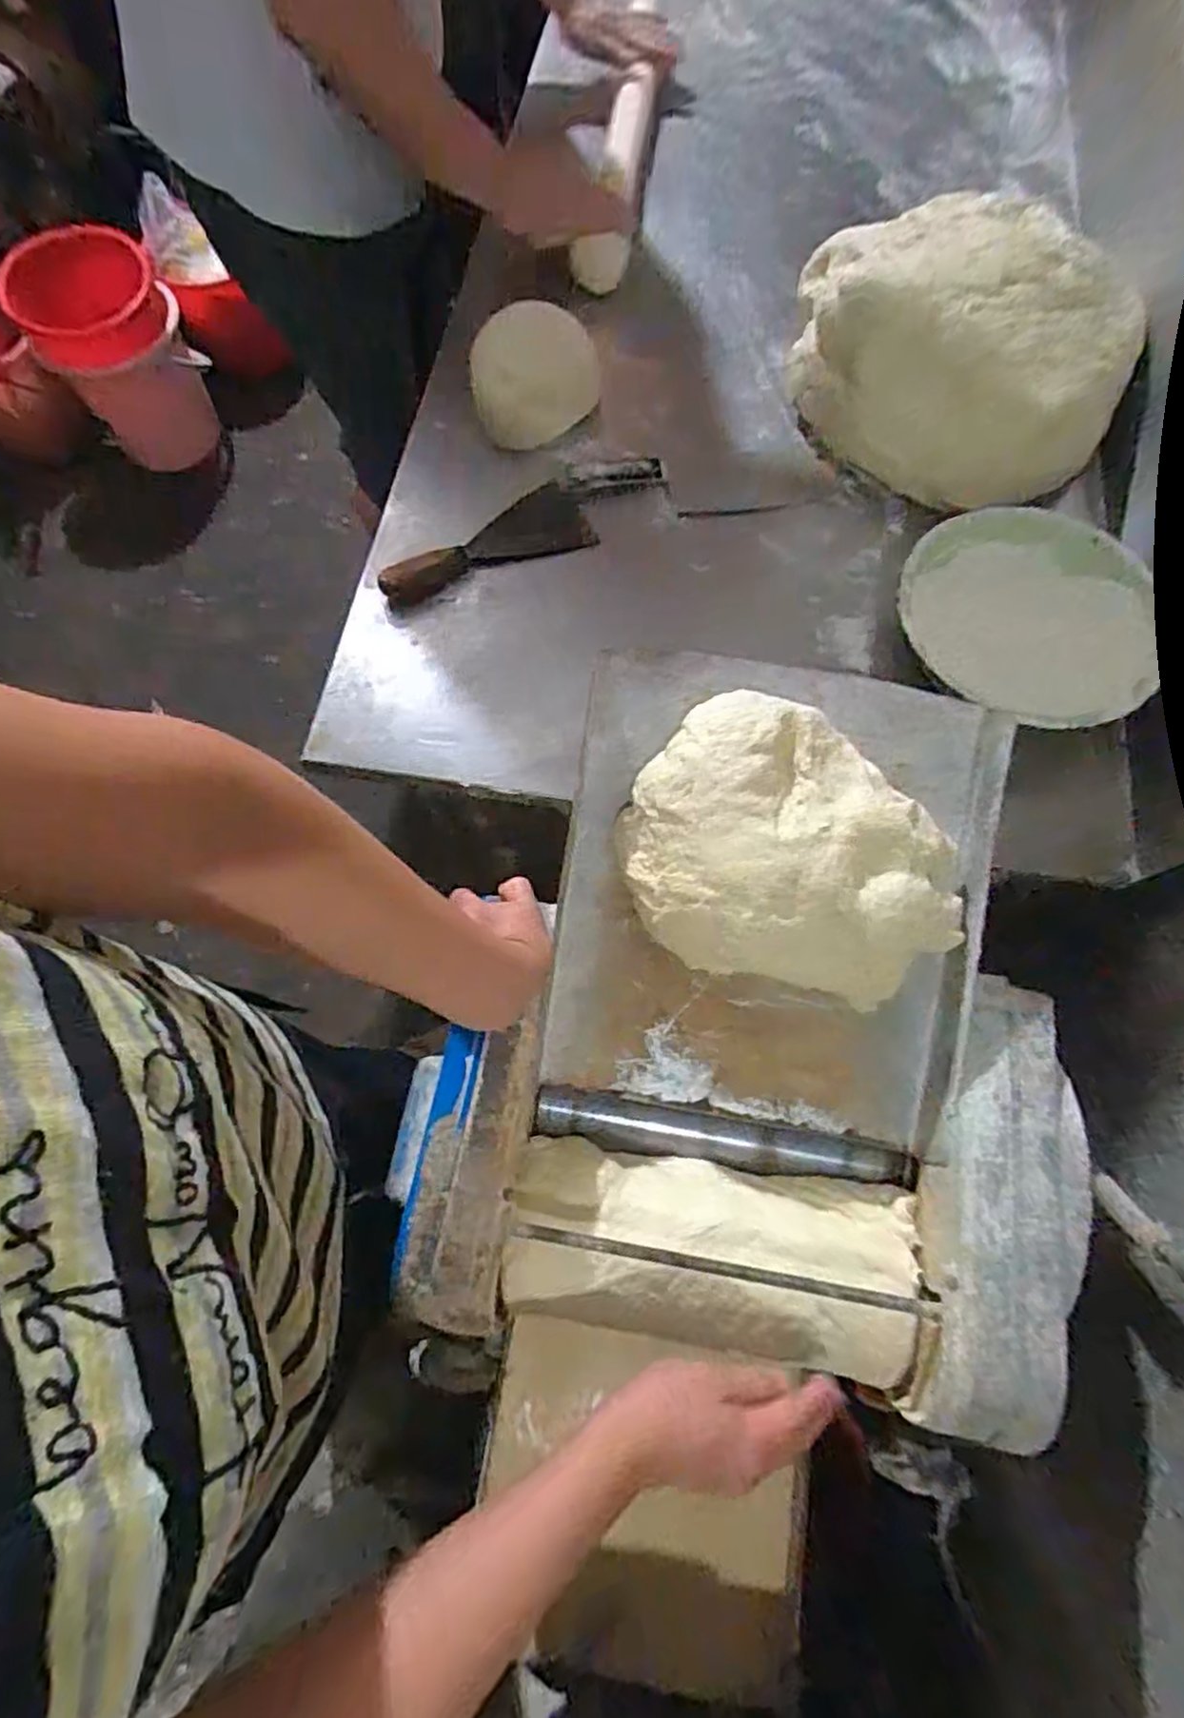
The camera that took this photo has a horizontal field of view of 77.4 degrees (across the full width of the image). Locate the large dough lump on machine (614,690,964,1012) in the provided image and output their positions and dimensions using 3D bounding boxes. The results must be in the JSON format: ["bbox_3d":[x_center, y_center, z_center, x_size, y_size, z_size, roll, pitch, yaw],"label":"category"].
[{"bbox_3d":[0.132,0.007,0.526,0.177,0.093,0.225,-41,73,-13],"label":"large dough lump on machine"}]

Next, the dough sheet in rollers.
[{"bbox_3d":[0.085,0.288,0.531,0.281,0.058,0.126,7,69,5],"label":"dough sheet in rollers"}]

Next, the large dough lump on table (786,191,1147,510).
[{"bbox_3d":[0.346,-0.503,0.715,0.333,0.123,0.264,36,74,15],"label":"large dough lump on table"}]

